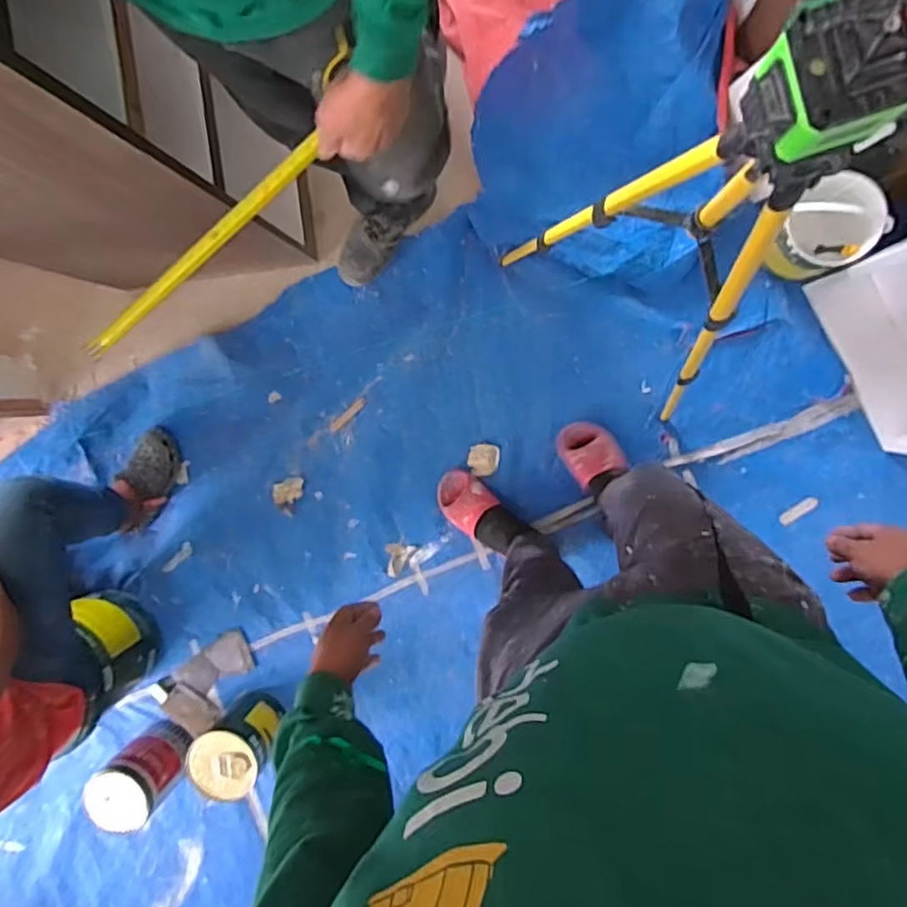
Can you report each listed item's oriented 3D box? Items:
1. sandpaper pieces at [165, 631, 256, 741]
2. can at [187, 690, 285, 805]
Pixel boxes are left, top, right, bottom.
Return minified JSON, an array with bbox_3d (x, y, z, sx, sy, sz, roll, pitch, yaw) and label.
[{"bbox_3d":[-0.627,0.577,1.615,0.154,0.036,0.293,37,98,1],"label":"sandpaper pieces"},{"bbox_3d":[-0.516,0.698,1.533,0.157,0.202,0.166,1,96,6],"label":"can"}]

